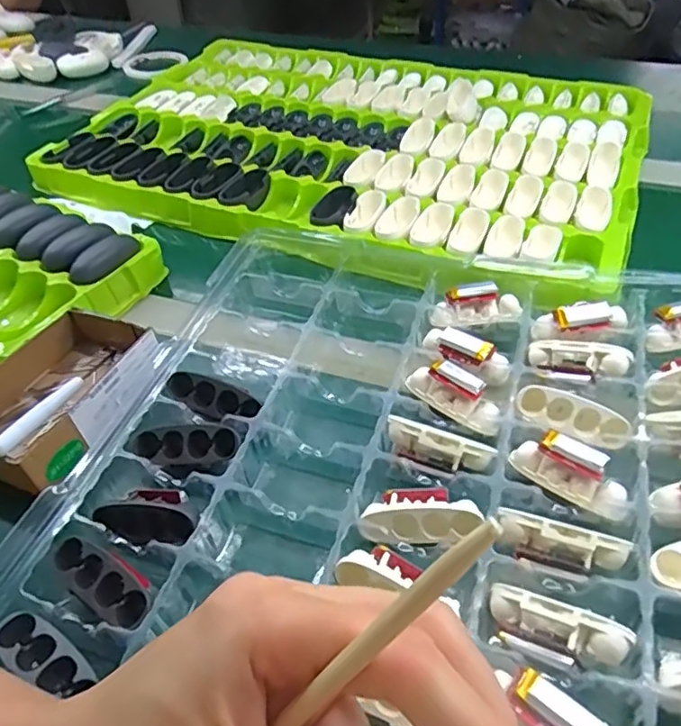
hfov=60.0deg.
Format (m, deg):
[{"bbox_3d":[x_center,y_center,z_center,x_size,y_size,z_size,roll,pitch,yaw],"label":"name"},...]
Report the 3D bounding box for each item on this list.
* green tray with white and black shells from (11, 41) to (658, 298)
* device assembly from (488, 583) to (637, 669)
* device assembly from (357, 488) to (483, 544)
[{"bbox_3d":[0.014,-0.255,0.642,0.596,0.040,0.424,19,50,20],"label":"green tray with white and black shells"},{"bbox_3d":[0.095,0.119,0.265,0.061,0.013,0.024,4,42,37],"label":"device assembly"},{"bbox_3d":[0.042,0.080,0.316,0.061,0.015,0.028,-2,46,1],"label":"device assembly"}]

